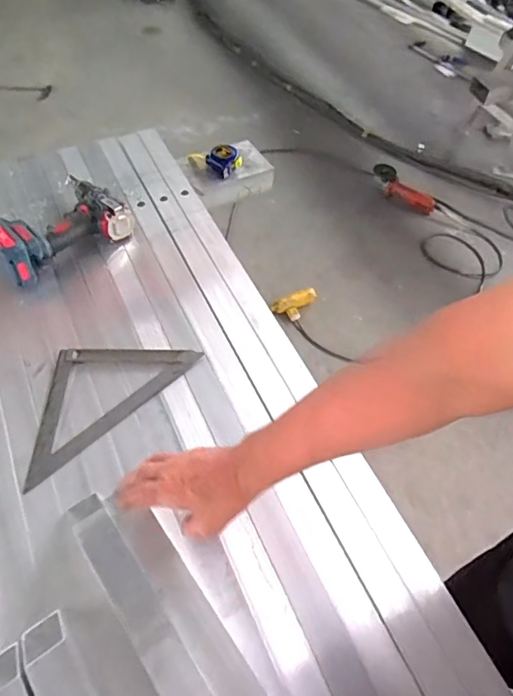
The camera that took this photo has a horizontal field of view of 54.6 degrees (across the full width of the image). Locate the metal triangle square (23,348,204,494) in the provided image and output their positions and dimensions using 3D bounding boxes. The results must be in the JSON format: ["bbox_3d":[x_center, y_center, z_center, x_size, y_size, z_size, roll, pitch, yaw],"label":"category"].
[{"bbox_3d":[-0.226,0.052,0.688,0.139,0.011,0.270,38,60,22],"label":"metal triangle square"}]

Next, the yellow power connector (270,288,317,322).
[{"bbox_3d":[0.130,-0.147,1.658,0.170,0.041,0.083,-25,59,-21],"label":"yellow power connector"}]

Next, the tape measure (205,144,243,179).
[{"bbox_3d":[-0.071,-0.398,1.057,0.074,0.035,0.060,23,55,12],"label":"tape measure"}]

